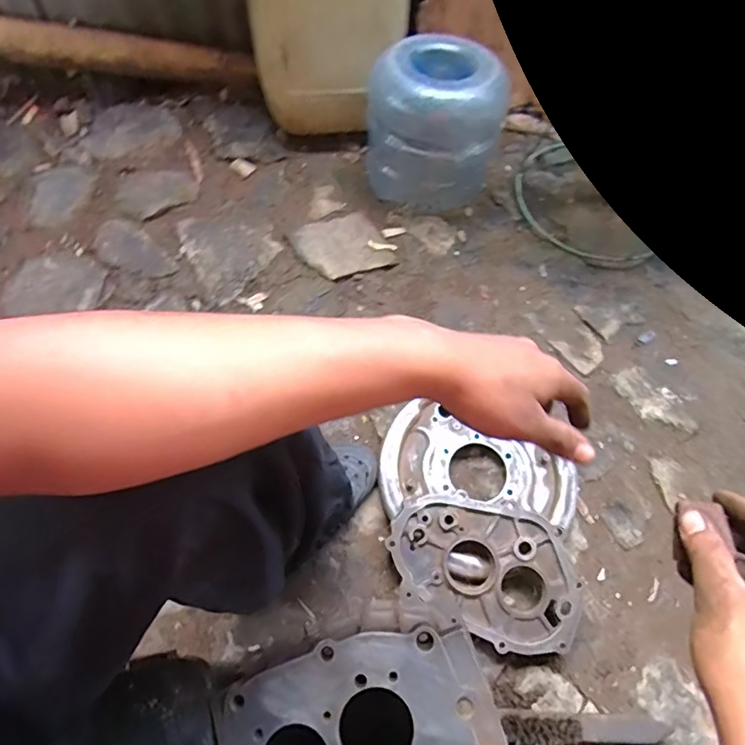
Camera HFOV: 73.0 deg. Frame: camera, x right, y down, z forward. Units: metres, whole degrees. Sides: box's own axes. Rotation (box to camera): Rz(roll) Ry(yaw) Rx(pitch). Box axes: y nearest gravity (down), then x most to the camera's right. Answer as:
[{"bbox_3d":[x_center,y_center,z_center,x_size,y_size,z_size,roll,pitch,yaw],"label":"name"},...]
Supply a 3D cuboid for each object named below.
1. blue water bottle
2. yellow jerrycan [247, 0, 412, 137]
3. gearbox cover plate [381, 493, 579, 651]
[{"bbox_3d":[0.124,-0.485,0.998,0.214,0.246,0.216,2,63,-3],"label":"blue water bottle"},{"bbox_3d":[-0.078,-0.700,1.008,0.314,0.413,0.195,-2,63,-4],"label":"yellow jerrycan"},{"bbox_3d":[0.157,0.273,0.708,0.270,0.039,0.170,21,64,7],"label":"gearbox cover plate"}]

